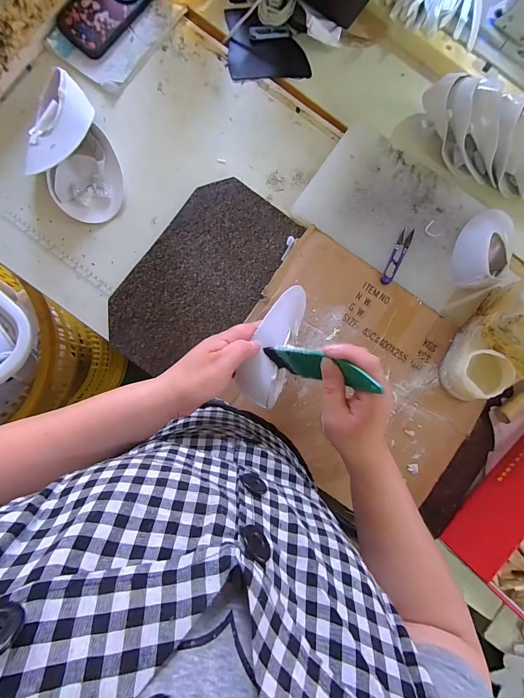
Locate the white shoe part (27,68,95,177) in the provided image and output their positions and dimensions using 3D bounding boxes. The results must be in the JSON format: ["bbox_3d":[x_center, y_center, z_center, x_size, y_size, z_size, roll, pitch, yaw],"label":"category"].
[{"bbox_3d":[-0.312,-0.341,0.480,0.087,0.057,0.155,13,86,-1],"label":"white shoe part"}]

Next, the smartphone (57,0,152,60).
[{"bbox_3d":[-0.262,-0.579,0.521,0.091,0.017,0.169,39,88,-12],"label":"smartphone"}]

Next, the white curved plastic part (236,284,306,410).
[{"bbox_3d":[0.019,-0.011,0.377,0.051,0.054,0.157,23,70,1],"label":"white curved plastic part"}]

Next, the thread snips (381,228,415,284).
[{"bbox_3d":[0.220,-0.150,0.500,0.019,0.004,0.100,25,86,1],"label":"thread snips"}]

